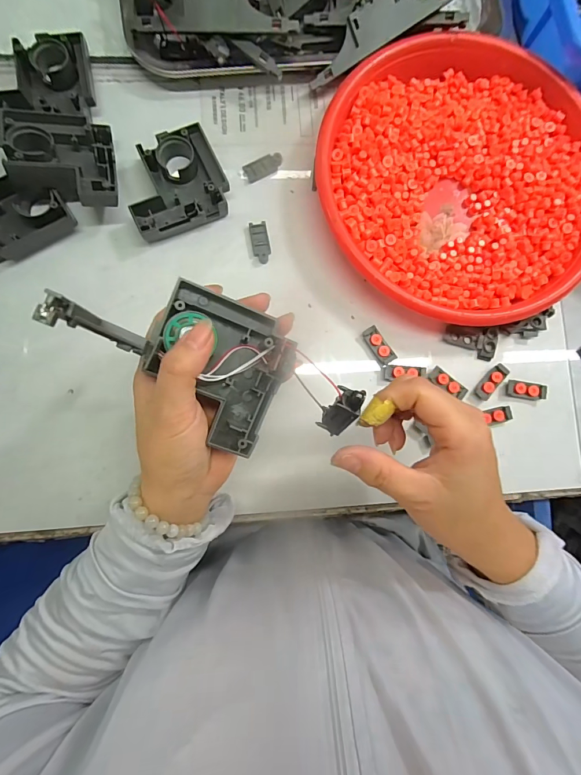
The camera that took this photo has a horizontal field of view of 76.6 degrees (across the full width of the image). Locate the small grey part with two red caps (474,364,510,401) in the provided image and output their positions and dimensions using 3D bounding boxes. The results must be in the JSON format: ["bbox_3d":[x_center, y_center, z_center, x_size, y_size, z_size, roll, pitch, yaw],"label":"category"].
[{"bbox_3d":[0.176,-0.005,0.320,0.013,0.004,0.037,42,84,0],"label":"small grey part with two red caps"}]

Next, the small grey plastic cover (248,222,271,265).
[{"bbox_3d":[-0.026,-0.126,0.319,0.015,0.007,0.036,-8,86,-5],"label":"small grey plastic cover"}]

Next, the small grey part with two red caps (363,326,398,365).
[{"bbox_3d":[0.076,-0.036,0.317,0.016,0.005,0.034,-30,88,-6],"label":"small grey part with two red caps"}]

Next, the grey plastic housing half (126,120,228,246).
[{"bbox_3d":[-0.096,-0.170,0.311,0.082,0.022,0.077,-23,87,-6],"label":"grey plastic housing half"}]

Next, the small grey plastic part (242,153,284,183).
[{"bbox_3d":[-0.024,-0.197,0.327,0.037,0.006,0.016,-28,88,-6],"label":"small grey plastic part"}]

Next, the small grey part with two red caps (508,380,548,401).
[{"bbox_3d":[0.207,0.003,0.321,0.033,0.007,0.014,8,85,-3],"label":"small grey part with two red caps"}]

